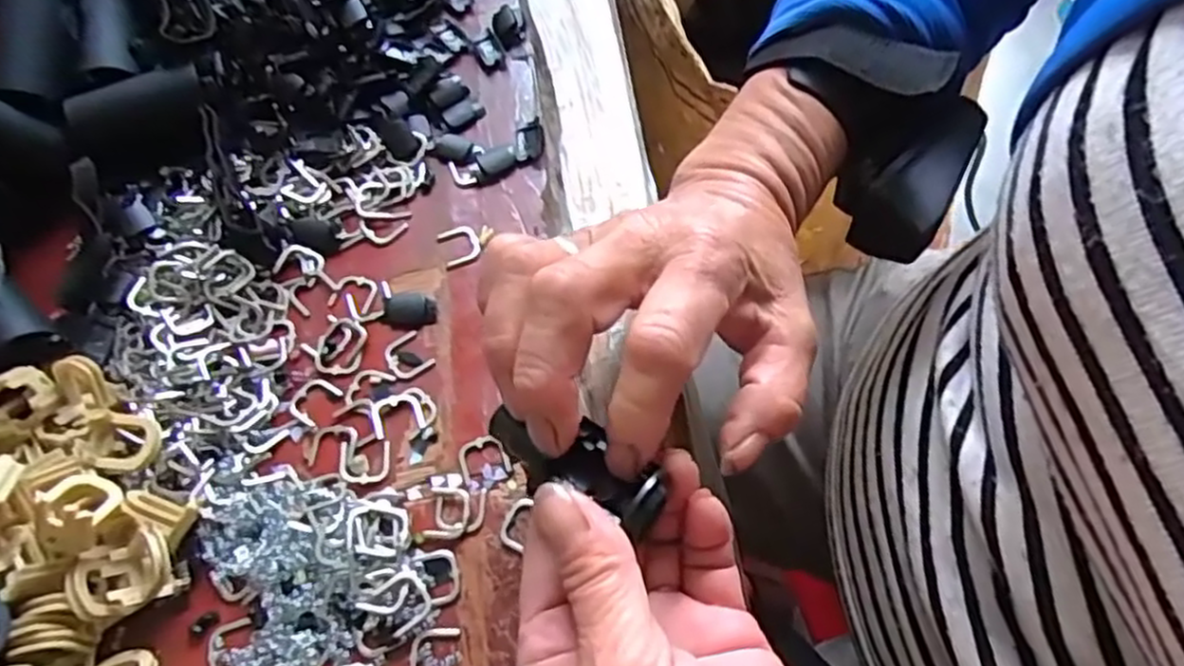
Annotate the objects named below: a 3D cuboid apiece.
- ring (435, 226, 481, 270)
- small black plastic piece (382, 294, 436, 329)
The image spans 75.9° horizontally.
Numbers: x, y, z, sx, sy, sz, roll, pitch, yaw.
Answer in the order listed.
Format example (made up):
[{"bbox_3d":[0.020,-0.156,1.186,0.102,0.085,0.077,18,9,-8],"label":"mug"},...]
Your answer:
[{"bbox_3d":[-0.059,-0.039,0.338,0.017,0.004,0.021,-21,65,-8],"label":"ring"},{"bbox_3d":[-0.078,-0.009,0.323,0.023,0.004,0.016,4,65,5],"label":"small black plastic piece"}]

